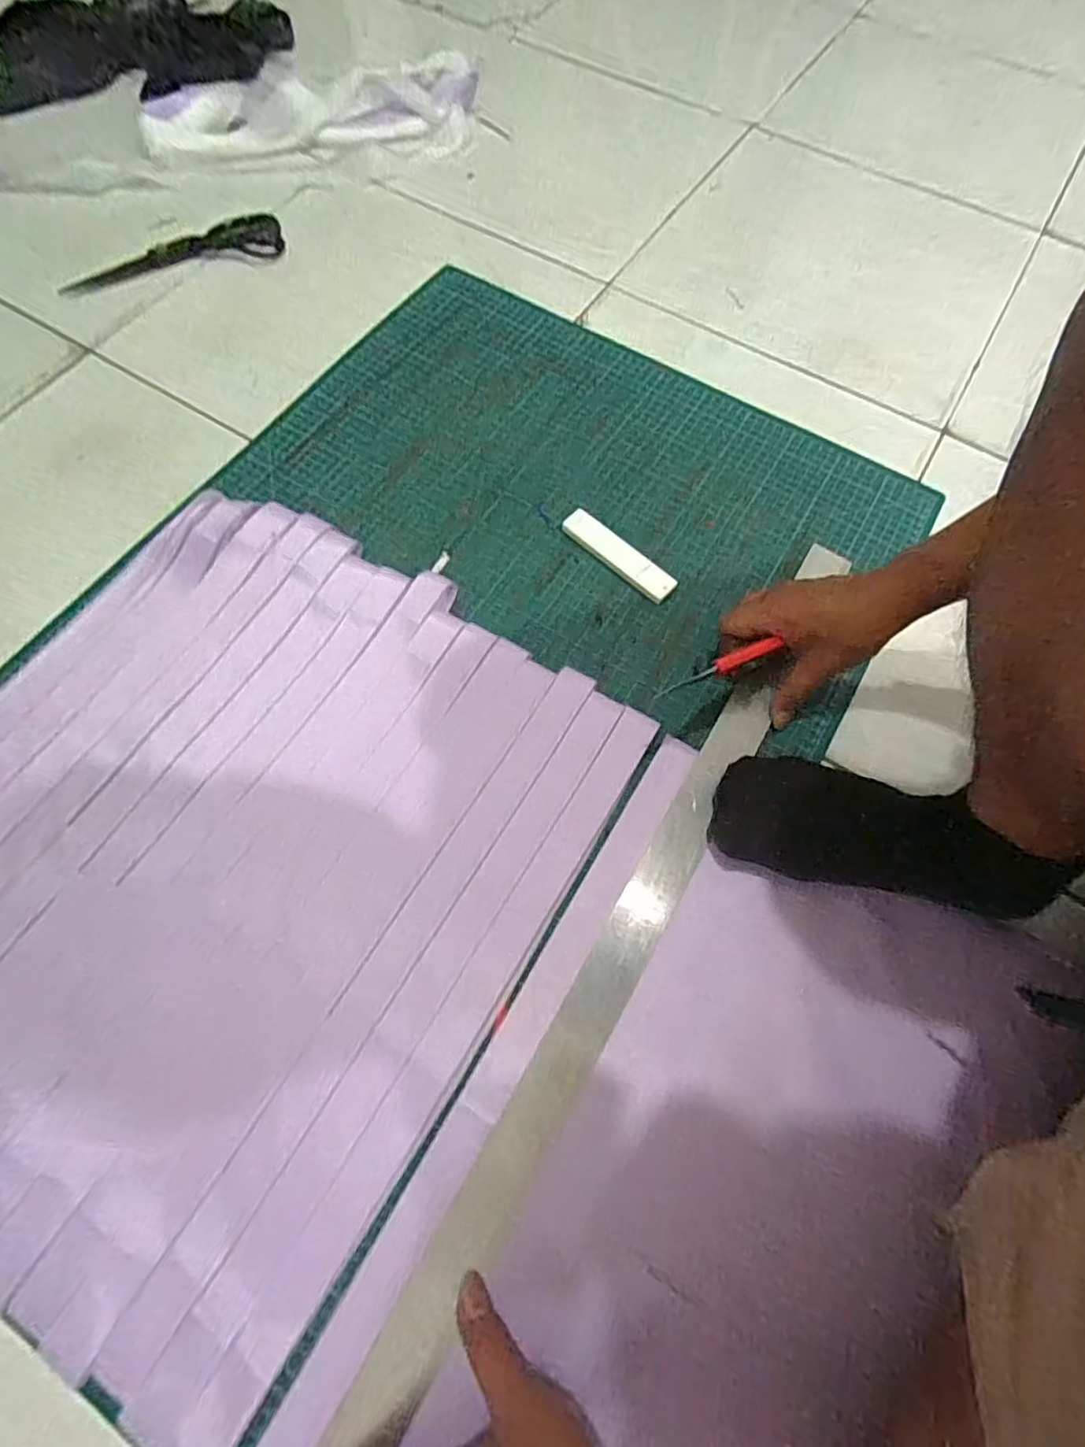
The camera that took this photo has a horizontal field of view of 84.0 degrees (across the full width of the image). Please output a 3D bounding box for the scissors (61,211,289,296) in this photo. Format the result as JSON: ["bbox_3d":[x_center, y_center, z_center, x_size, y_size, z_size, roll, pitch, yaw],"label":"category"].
[{"bbox_3d":[-0.407,-0.523,0.669,0.231,0.014,0.064,-19,71,-10],"label":"scissors"}]

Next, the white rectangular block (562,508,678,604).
[{"bbox_3d":[0.070,-0.153,0.546,0.116,0.011,0.030,41,72,13],"label":"white rectangular block"}]

